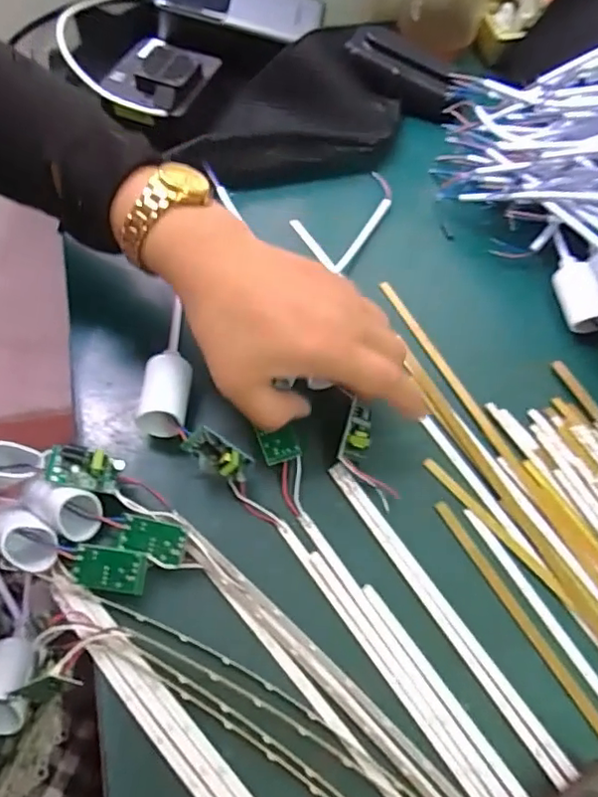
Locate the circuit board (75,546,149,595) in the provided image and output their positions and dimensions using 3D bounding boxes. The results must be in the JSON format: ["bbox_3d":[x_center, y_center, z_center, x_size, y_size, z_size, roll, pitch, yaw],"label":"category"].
[{"bbox_3d":[-0.099,0.090,0.308,0.037,0.006,0.021,6,81,4],"label":"circuit board"}]

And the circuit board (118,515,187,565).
[{"bbox_3d":[-0.078,0.075,0.313,0.034,0.006,0.021,13,63,2],"label":"circuit board"}]

